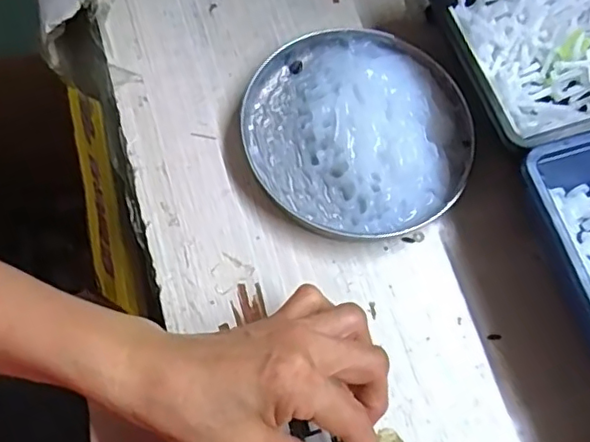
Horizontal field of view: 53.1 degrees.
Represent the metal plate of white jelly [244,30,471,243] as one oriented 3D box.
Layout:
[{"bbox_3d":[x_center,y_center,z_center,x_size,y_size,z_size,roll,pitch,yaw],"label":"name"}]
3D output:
[{"bbox_3d":[0.042,-0.061,0.373,0.140,0.018,0.139,2,70,-4],"label":"metal plate of white jelly"}]

